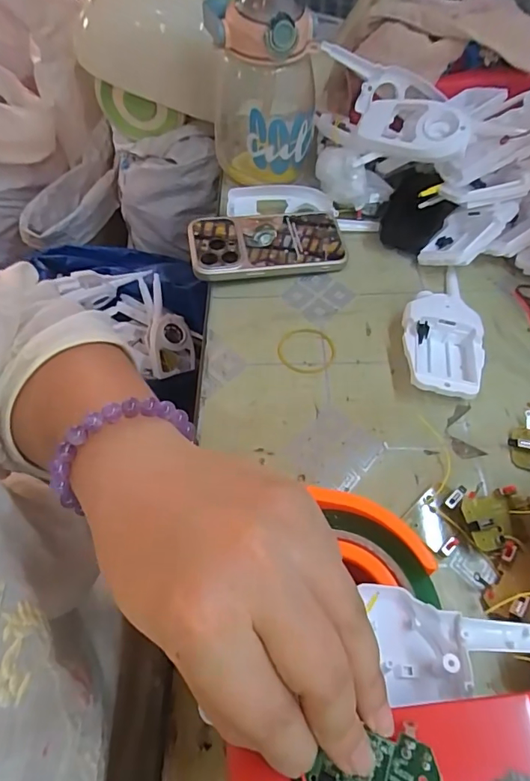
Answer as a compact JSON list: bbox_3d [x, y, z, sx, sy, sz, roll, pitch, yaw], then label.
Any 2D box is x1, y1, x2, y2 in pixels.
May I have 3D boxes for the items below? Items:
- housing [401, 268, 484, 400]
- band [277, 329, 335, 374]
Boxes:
[{"bbox_3d":[0.145,-0.046,0.388,0.062,0.027,0.122,5,54,6],"label":"housing"},{"bbox_3d":[0.035,-0.035,0.398,0.048,0.004,0.048,6,54,7],"label":"band"}]

